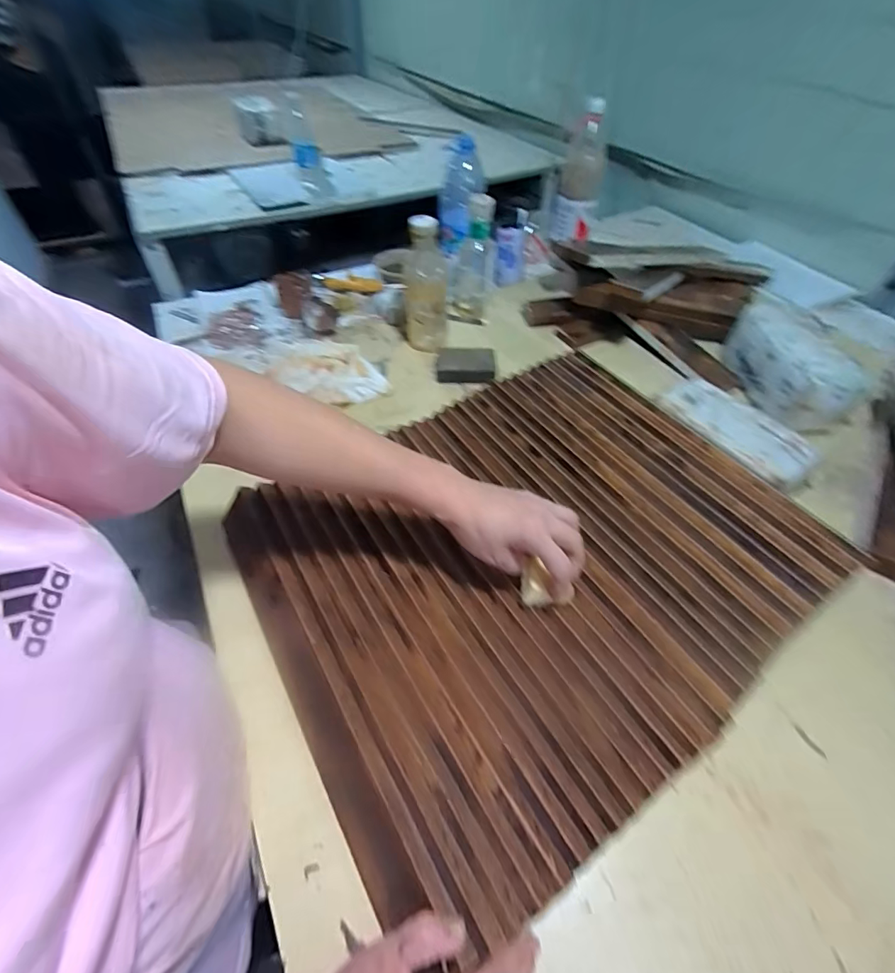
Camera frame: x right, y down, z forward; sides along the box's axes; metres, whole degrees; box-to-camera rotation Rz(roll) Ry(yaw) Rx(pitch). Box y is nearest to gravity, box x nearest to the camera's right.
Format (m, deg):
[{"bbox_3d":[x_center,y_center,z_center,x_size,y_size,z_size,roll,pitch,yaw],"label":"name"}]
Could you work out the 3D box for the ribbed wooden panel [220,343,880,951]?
[{"bbox_3d":[0.094,0.070,0.520,0.567,0.058,0.455,-27,55,-22],"label":"ribbed wooden panel"}]

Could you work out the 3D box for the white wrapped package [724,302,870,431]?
[{"bbox_3d":[0.548,-0.192,0.724,0.135,0.092,0.220,8,50,6],"label":"white wrapped package"}]

